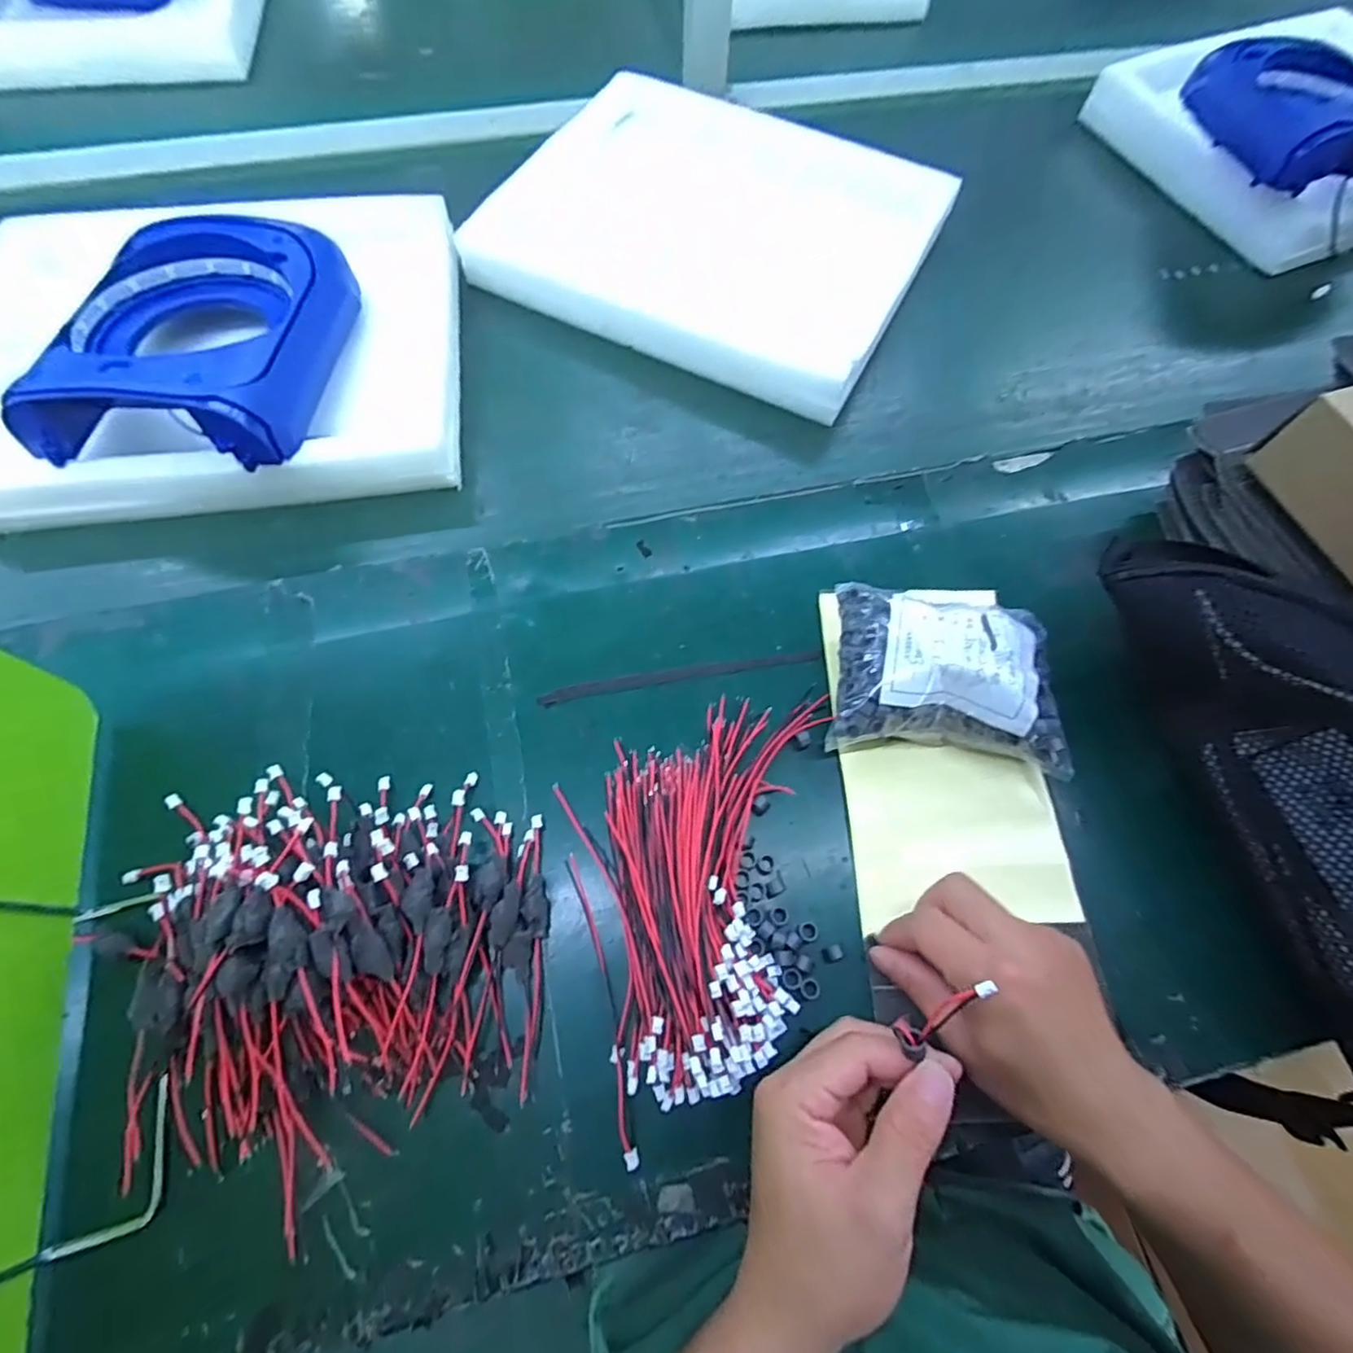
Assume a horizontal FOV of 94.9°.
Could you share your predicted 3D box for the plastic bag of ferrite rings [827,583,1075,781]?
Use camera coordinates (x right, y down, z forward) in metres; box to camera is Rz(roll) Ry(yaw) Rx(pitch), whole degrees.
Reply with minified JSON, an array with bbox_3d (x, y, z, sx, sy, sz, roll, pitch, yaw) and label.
[{"bbox_3d":[0.163,-0.001,0.377,0.134,0.056,0.104,5,65,1],"label":"plastic bag of ferrite rings"}]

